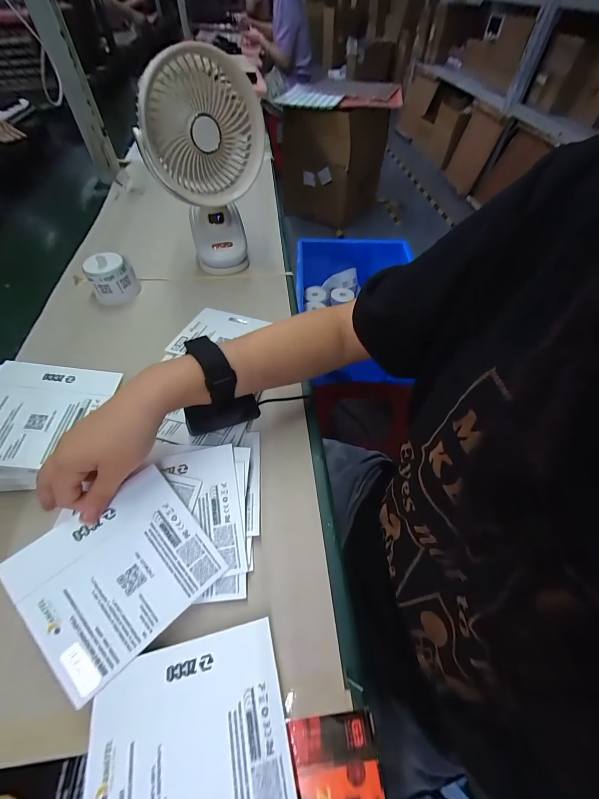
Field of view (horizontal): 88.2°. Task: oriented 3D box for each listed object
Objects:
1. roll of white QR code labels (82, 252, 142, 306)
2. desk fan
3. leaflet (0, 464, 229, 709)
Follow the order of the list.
[{"bbox_3d":[-0.286,-0.185,0.474,0.063,0.051,0.060,1,54,-1],"label":"roll of white QR code labels"},{"bbox_3d":[-0.130,-0.331,0.460,0.156,0.249,0.114,-6,54,-6],"label":"desk fan"},{"bbox_3d":[-0.136,0.129,0.238,0.118,0.004,0.109,-36,80,-28],"label":"leaflet"}]

